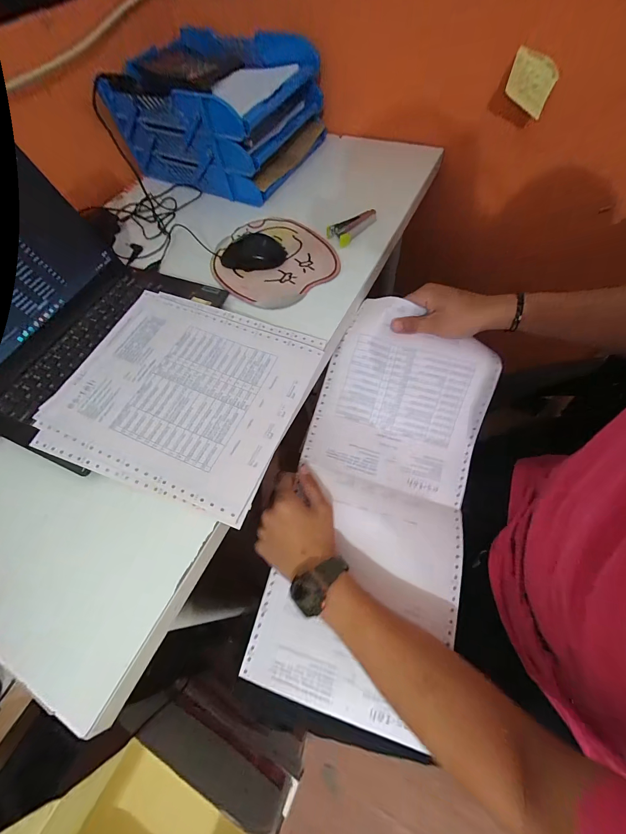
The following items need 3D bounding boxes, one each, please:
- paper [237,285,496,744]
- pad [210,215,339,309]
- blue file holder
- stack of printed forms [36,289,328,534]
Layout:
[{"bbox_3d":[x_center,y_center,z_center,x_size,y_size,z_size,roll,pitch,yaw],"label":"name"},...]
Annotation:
[{"bbox_3d":[0.095,0.102,0.445,0.235,0.076,0.520,14,77,11],"label":"paper"},{"bbox_3d":[-0.069,-0.267,0.541,0.189,0.008,0.216,-29,64,-8],"label":"pad"},{"bbox_3d":[-0.191,-0.600,0.638,0.349,0.162,0.301,31,69,20],"label":"blue file holder"},{"bbox_3d":[-0.179,-0.045,0.418,0.318,0.010,0.264,17,63,12],"label":"stack of printed forms"}]

